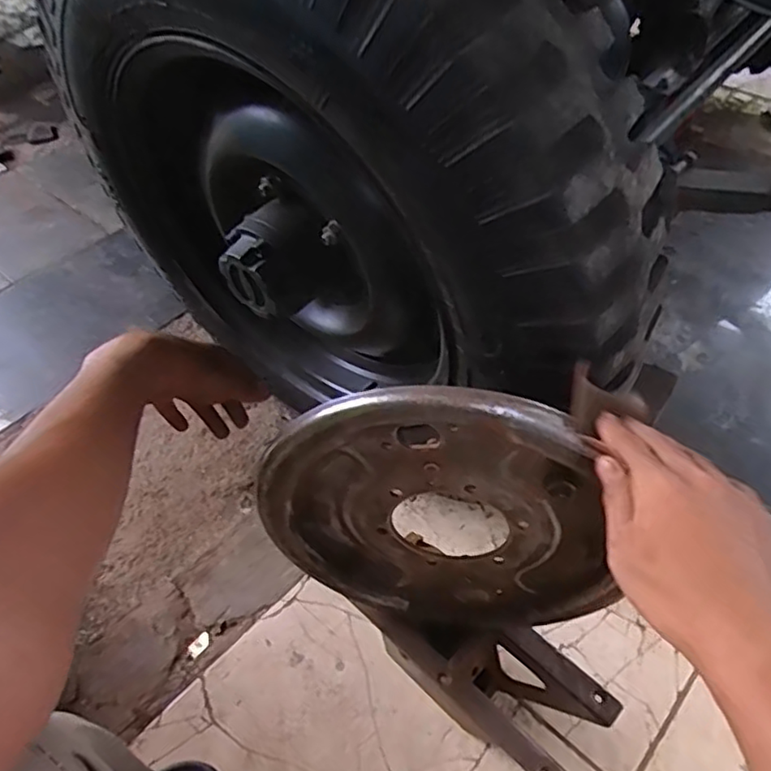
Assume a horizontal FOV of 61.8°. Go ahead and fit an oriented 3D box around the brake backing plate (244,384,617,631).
[{"bbox_3d":[0.039,0.110,0.497,0.264,0.294,0.037,5,51,7],"label":"brake backing plate"}]

